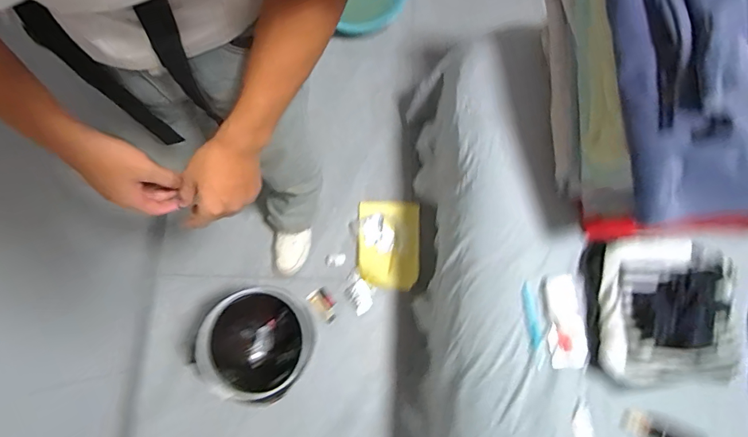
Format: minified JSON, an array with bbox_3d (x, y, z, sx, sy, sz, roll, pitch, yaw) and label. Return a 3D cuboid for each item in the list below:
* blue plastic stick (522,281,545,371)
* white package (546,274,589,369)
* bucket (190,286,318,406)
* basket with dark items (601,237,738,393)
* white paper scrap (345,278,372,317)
[{"bbox_3d":[0.299,0.198,0.782,0.020,0.008,0.154,-6,76,-3],"label":"blue plastic stick"},{"bbox_3d":[0.349,0.189,0.766,0.062,0.004,0.163,-7,80,14],"label":"white package"},{"bbox_3d":[-0.278,0.324,1.061,0.244,0.286,0.228,0,76,-1],"label":"bucket"},{"bbox_3d":[0.514,0.157,0.727,0.239,0.100,0.244,-3,76,-2],"label":"basket with dark items"},{"bbox_3d":[-0.039,0.232,1.238,0.067,0.014,0.089,-29,78,-8],"label":"white paper scrap"}]

